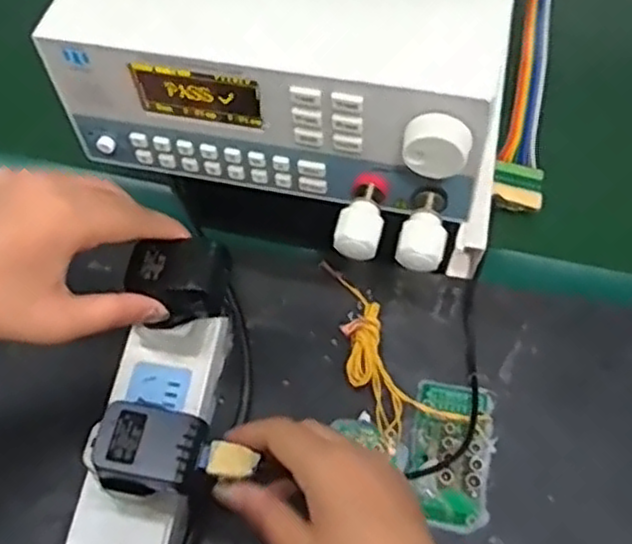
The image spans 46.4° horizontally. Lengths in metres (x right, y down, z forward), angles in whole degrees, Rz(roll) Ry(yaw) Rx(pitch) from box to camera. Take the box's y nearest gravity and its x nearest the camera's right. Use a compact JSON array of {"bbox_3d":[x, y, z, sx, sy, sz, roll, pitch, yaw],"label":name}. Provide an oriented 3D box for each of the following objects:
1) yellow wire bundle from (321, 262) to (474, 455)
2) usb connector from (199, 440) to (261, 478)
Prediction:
[{"bbox_3d":[0.033,0.051,0.454,0.045,0.013,0.134,-27,63,-16],"label":"yellow wire bundle"},{"bbox_3d":[-0.042,0.092,0.357,0.028,0.004,0.015,9,58,1],"label":"usb connector"}]

